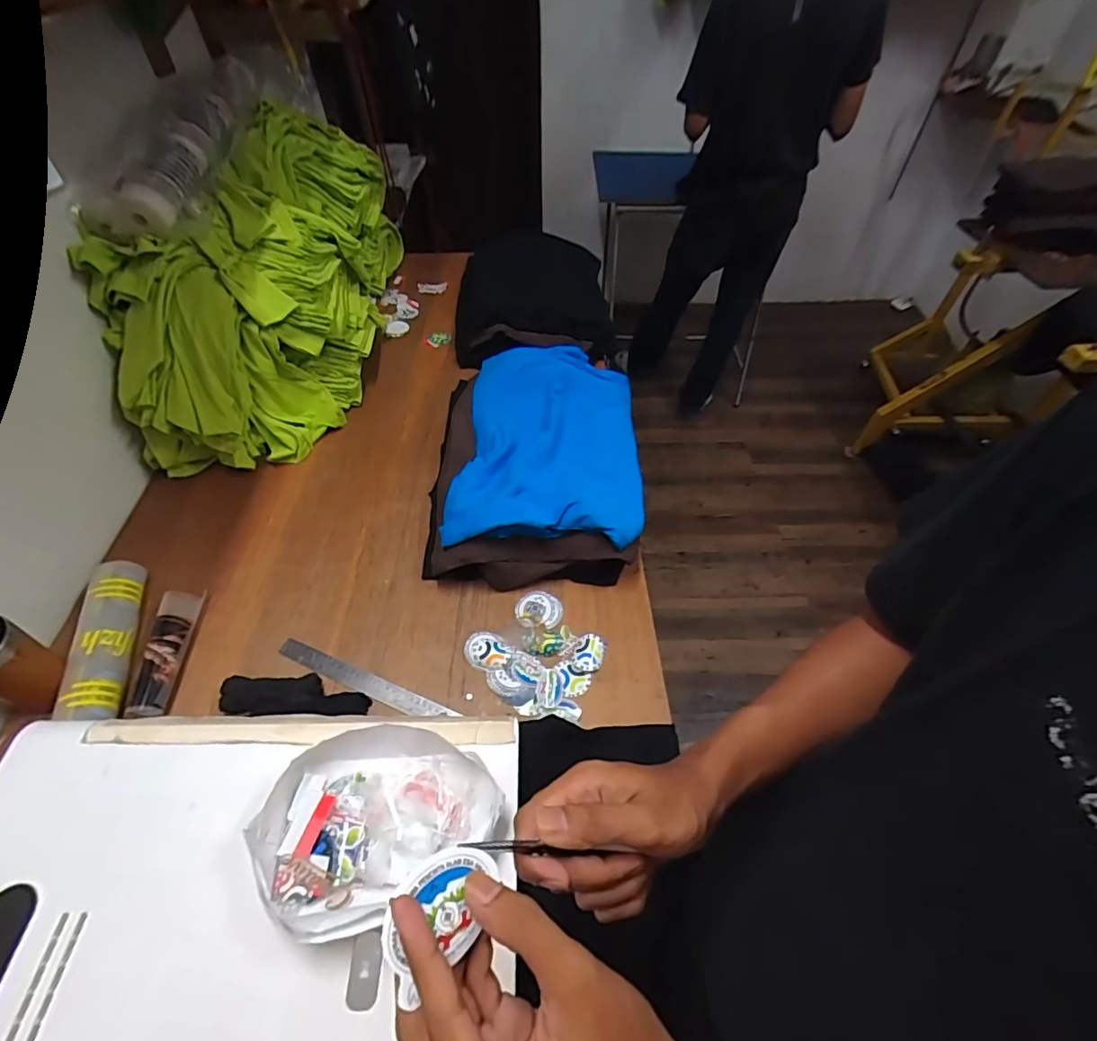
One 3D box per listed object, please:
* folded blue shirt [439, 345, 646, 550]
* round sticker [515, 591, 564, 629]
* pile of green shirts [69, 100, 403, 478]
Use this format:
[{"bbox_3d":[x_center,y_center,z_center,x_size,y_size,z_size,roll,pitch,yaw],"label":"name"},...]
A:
[{"bbox_3d":[0.008,-0.153,0.967,0.322,0.091,0.535,4,51,2],"label":"folded blue shirt"},{"bbox_3d":[-0.015,0.138,0.810,0.071,0.008,0.066,1,51,-1],"label":"round sticker"},{"bbox_3d":[-0.560,-0.468,1.050,0.341,0.377,0.708,2,51,0],"label":"pile of green shirts"}]

